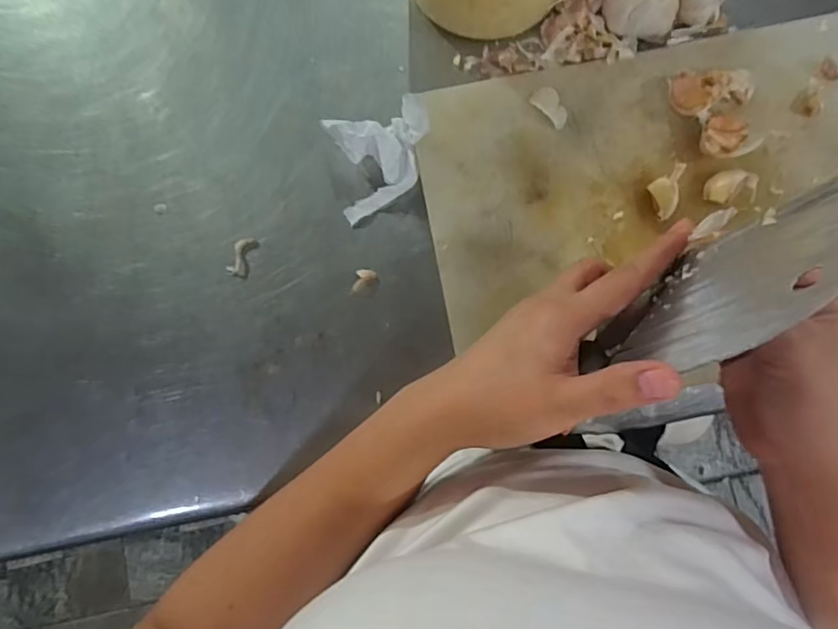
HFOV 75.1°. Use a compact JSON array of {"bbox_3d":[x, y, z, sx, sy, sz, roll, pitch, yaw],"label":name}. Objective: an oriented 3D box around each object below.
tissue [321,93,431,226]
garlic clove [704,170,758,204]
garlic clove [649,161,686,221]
[{"bbox_3d":[-0.025,-0.114,0.393,0.077,0.034,0.065,-19,80,-1],"label":"tissue"},{"bbox_3d":[0.217,-0.088,0.376,0.034,0.014,0.025,0,81,2],"label":"garlic clove"},{"bbox_3d":[0.169,-0.086,0.378,0.020,0.012,0.041,14,81,4],"label":"garlic clove"}]

